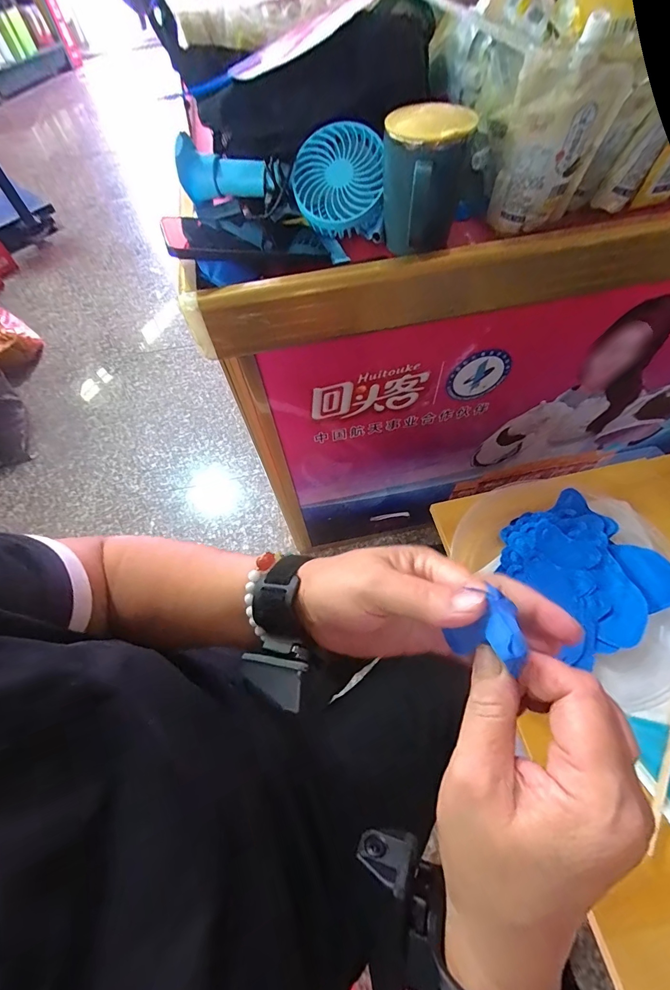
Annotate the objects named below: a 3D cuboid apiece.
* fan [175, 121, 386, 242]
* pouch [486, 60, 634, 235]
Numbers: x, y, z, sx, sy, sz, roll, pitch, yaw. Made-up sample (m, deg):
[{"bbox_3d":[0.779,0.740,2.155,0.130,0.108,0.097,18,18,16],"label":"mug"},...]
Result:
[{"bbox_3d":[-0.052,-0.358,0.439,0.231,0.073,0.090,16,63,12],"label":"fan"},{"bbox_3d":[0.207,-0.326,0.370,0.084,0.121,0.034,-11,61,-2],"label":"pouch"}]

